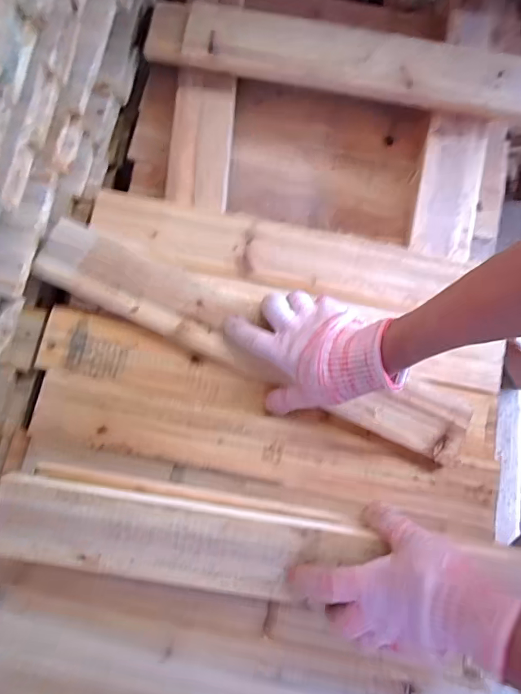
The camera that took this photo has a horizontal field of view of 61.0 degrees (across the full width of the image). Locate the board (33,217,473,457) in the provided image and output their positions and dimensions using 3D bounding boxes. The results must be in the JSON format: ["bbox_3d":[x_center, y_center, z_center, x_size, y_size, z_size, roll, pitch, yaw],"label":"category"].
[{"bbox_3d":[-0.015,-0.012,0.478,0.482,0.013,0.071,25,81,3],"label":"board"}]

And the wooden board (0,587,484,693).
[{"bbox_3d":[-0.028,0.323,0.437,0.492,0.014,0.075,11,80,2],"label":"wooden board"}]

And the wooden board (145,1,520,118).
[{"bbox_3d":[0.125,-0.353,0.548,0.534,0.035,0.076,11,103,0],"label":"wooden board"}]

